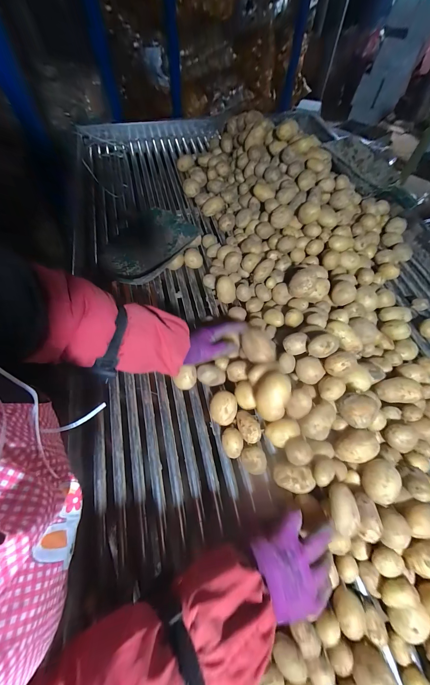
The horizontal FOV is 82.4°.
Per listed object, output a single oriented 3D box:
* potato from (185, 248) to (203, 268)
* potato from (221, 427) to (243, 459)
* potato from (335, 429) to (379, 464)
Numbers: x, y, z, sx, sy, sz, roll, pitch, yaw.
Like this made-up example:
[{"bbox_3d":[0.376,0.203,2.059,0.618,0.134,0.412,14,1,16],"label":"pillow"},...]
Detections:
[{"bbox_3d":[-0.058,-0.224,0.638,0.045,0.038,0.048,-9,60,-7],"label":"potato"},{"bbox_3d":[0.030,0.180,0.441,0.035,0.033,0.048,-7,60,-5],"label":"potato"},{"bbox_3d":[0.232,0.171,0.413,0.063,0.045,0.047,-13,82,4],"label":"potato"}]

